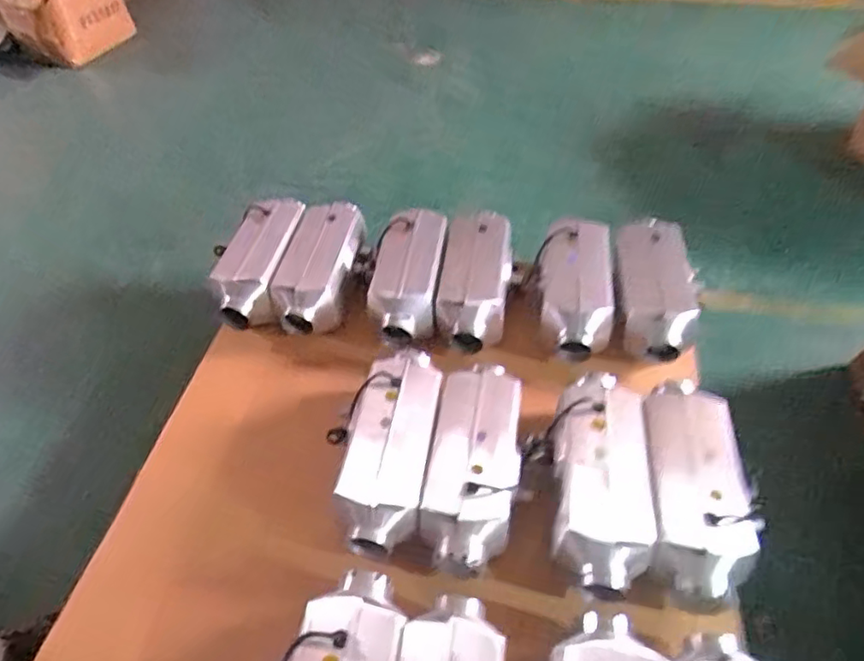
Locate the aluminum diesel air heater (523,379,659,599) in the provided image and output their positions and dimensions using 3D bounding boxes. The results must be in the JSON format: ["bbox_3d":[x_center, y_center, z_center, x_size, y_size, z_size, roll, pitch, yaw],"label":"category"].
[{"bbox_3d":[0.262,0.239,0.998,0.187,0.107,0.374,2,48,3],"label":"aluminum diesel air heater"}]

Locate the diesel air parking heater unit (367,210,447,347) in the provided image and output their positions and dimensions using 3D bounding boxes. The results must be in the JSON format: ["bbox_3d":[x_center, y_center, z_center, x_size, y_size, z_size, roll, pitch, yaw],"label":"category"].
[{"bbox_3d":[-0.060,-0.119,1.322,0.158,0.103,0.301,3,60,3],"label":"diesel air parking heater unit"}]

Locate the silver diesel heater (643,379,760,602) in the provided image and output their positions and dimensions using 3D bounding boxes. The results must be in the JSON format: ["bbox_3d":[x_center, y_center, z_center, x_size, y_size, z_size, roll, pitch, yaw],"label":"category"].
[{"bbox_3d":[0.435,0.258,0.993,0.159,0.098,0.372,9,49,9],"label":"silver diesel heater"}]

